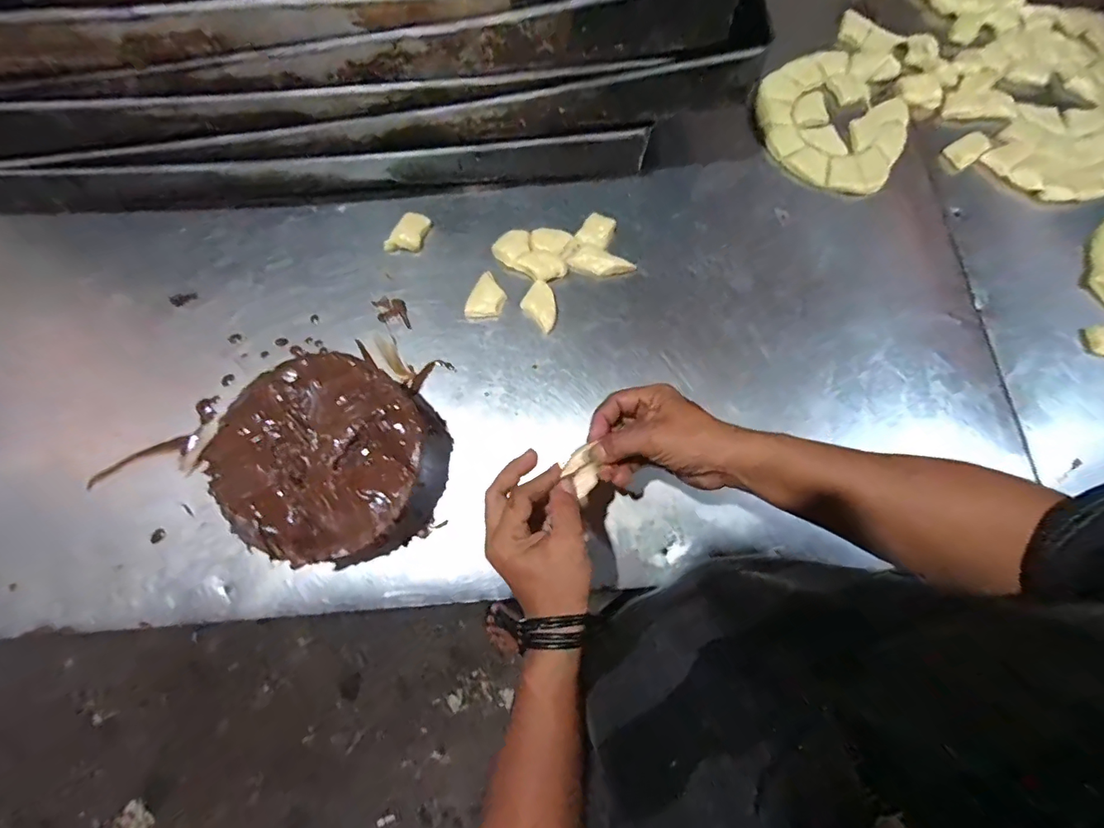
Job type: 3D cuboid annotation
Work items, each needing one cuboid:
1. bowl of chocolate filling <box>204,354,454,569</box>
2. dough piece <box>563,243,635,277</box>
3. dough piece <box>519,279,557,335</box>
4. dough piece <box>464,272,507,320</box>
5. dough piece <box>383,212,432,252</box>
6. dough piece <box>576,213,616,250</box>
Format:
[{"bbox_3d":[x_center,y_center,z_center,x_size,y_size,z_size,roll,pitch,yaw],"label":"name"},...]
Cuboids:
[{"bbox_3d":[-0.205,0.045,0.460,0.190,0.075,0.178,0,76,-1],"label":"bowl of chocolate filling"},{"bbox_3d":[0.056,-0.173,0.554,0.075,0.009,0.033,17,76,3],"label":"dough piece"},{"bbox_3d":[-0.009,-0.121,0.540,0.038,0.010,0.053,-41,80,-10],"label":"dough piece"},{"bbox_3d":[-0.072,-0.128,0.541,0.038,0.011,0.052,23,76,5],"label":"dough piece"},{"bbox_3d":[-0.167,-0.208,0.566,0.036,0.014,0.053,27,77,6],"label":"dough piece"},{"bbox_3d":[0.052,-0.213,0.565,0.036,0.007,0.040,25,77,5],"label":"dough piece"}]

